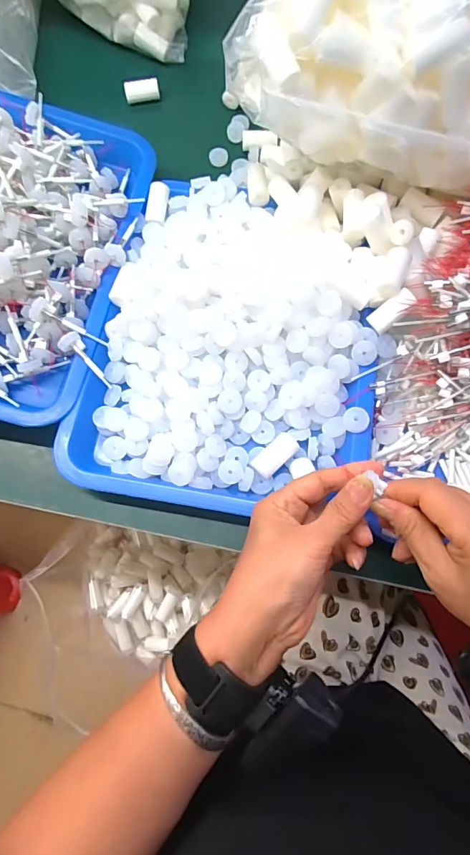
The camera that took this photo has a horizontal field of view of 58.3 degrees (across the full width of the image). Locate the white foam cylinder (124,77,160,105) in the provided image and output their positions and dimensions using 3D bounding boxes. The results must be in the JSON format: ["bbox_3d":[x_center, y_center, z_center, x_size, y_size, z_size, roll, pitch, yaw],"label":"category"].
[{"bbox_3d":[-0.112,-0.409,0.513,0.041,0.019,0.016,-6,73,0],"label":"white foam cylinder"}]

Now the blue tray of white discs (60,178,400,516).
[{"bbox_3d":[0.004,-0.081,0.378,0.253,0.051,0.315,13,74,6],"label":"blue tray of white discs"}]

